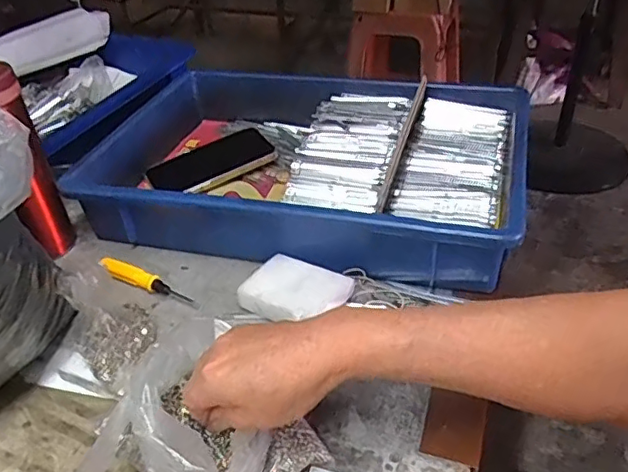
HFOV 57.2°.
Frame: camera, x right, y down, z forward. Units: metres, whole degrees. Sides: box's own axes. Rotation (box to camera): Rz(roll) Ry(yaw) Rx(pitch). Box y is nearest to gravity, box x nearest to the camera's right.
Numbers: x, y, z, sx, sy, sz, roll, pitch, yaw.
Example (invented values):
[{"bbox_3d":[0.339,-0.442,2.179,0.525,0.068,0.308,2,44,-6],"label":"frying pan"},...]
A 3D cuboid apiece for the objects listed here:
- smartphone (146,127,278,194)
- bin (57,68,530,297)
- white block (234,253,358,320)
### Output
[{"bbox_3d":[-0.119,-0.086,0.673,0.140,0.013,0.065,-28,56,-20],"label":"smartphone"},{"bbox_3d":[-0.002,-0.085,0.618,0.415,0.084,0.292,8,39,14],"label":"bin"},{"bbox_3d":[-0.016,0.047,0.497,0.083,0.023,0.060,22,44,28],"label":"white block"}]

